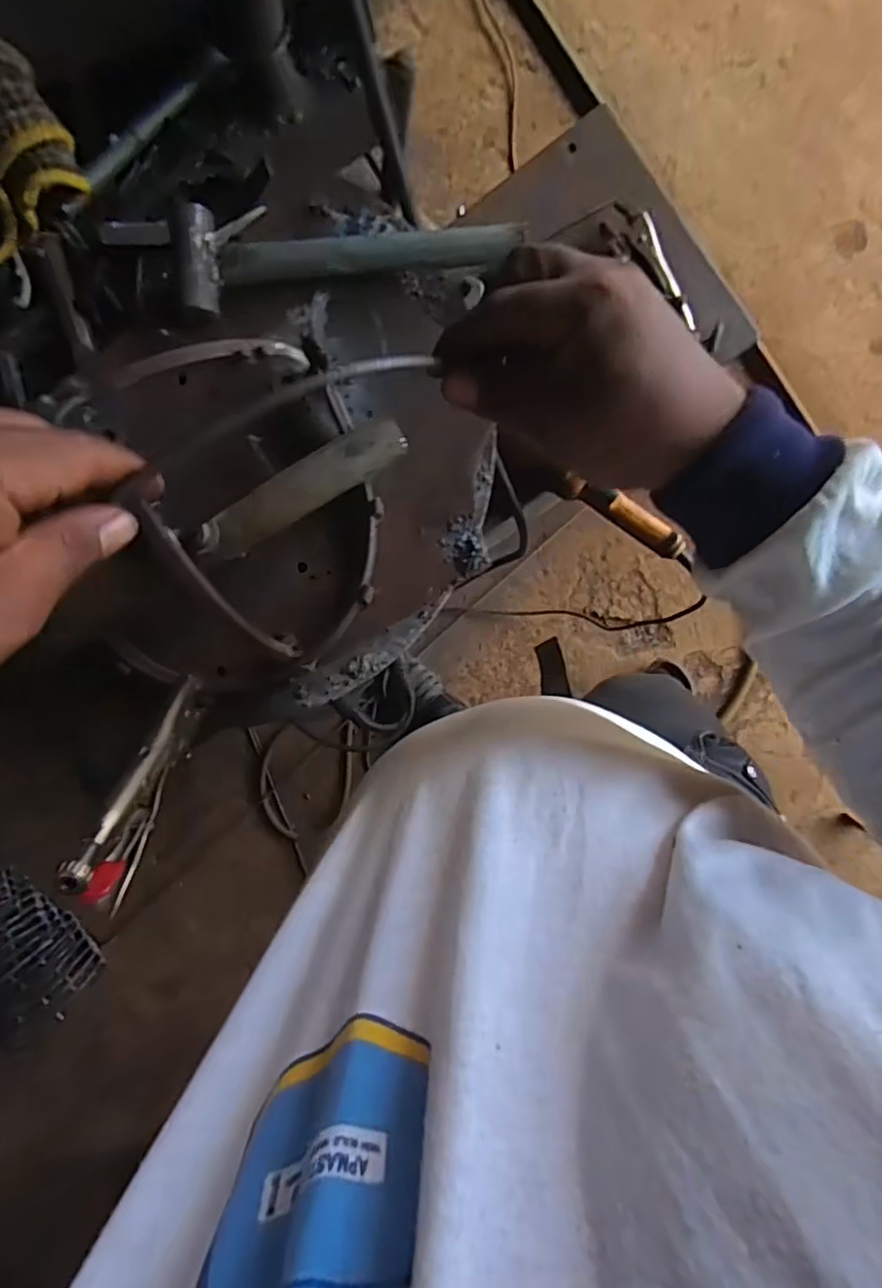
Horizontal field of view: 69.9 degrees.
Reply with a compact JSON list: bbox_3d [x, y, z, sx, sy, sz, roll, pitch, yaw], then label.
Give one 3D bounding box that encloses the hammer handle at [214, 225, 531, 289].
[{"bbox_3d":[-0.050,-0.273,0.441,0.210,0.026,0.019,-4,86,0],"label":"hammer handle"}]

